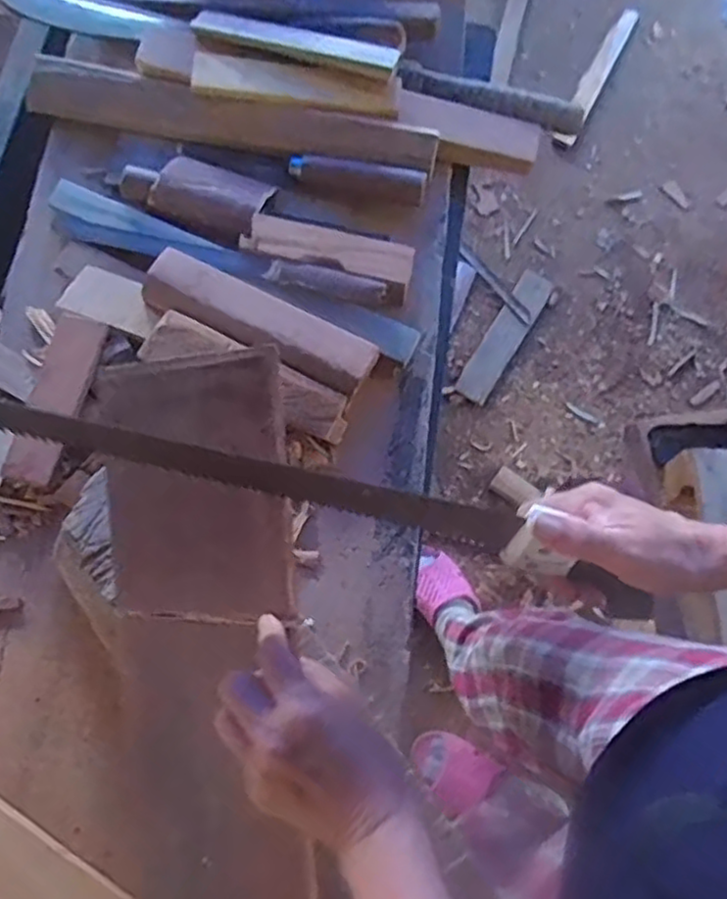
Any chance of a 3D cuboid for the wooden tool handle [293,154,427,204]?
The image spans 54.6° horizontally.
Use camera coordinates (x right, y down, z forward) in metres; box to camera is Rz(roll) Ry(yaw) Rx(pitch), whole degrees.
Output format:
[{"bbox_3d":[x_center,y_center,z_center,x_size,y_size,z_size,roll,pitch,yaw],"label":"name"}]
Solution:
[{"bbox_3d":[-0.005,-0.270,0.691,0.132,0.018,0.029,12,69,3],"label":"wooden tool handle"}]

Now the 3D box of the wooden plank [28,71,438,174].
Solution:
[{"bbox_3d":[-0.136,-0.332,0.701,0.413,0.019,0.055,10,69,2],"label":"wooden plank"}]

